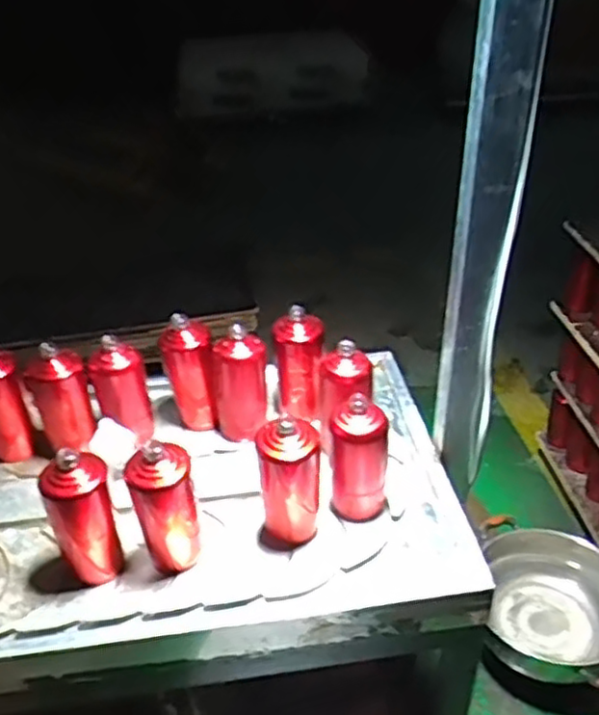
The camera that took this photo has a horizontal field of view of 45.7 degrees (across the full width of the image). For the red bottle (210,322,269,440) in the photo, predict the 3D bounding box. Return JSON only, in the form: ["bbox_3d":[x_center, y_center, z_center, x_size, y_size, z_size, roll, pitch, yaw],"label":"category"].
[{"bbox_3d":[-0.092,0.046,1.128,0.087,0.183,0.071,-10,35,-7],"label":"red bottle"}]

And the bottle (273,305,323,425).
[{"bbox_3d":[0.002,0.014,1.155,0.078,0.184,0.061,-3,41,0],"label":"bottle"}]

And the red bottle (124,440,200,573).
[{"bbox_3d":[-0.168,0.199,0.921,0.077,0.200,0.072,-16,36,-16],"label":"red bottle"}]

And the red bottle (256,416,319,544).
[{"bbox_3d":[-0.012,0.155,0.938,0.082,0.173,0.082,-5,34,1],"label":"red bottle"}]

